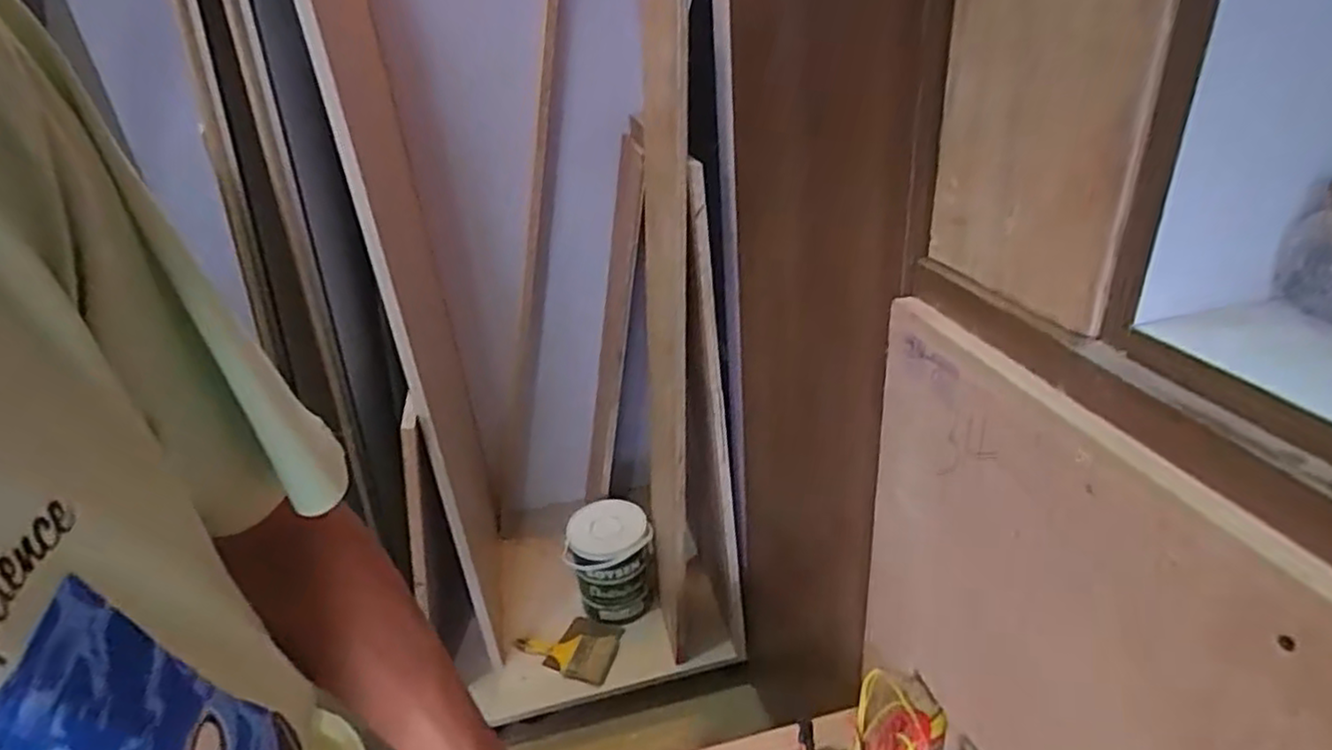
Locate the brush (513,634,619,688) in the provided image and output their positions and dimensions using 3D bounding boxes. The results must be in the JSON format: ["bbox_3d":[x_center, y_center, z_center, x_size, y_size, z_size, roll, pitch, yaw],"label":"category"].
[{"bbox_3d":[-0.219,0.597,1.467,0.220,0.029,0.110,2,30,12],"label":"brush"}]

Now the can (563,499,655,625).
[{"bbox_3d":[-0.122,0.420,1.571,0.189,0.203,0.175,-6,29,-1],"label":"can"}]

